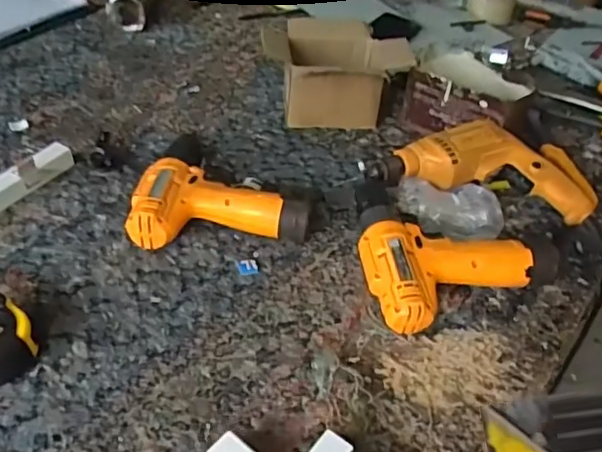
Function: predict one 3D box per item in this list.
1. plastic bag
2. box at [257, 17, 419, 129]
[{"bbox_3d":[0.174,-0.024,0.674,0.118,0.038,0.089,12,43,8],"label":"plastic bag"},{"bbox_3d":[0.053,-0.211,0.830,0.196,0.104,0.131,1,42,-4],"label":"box"}]

